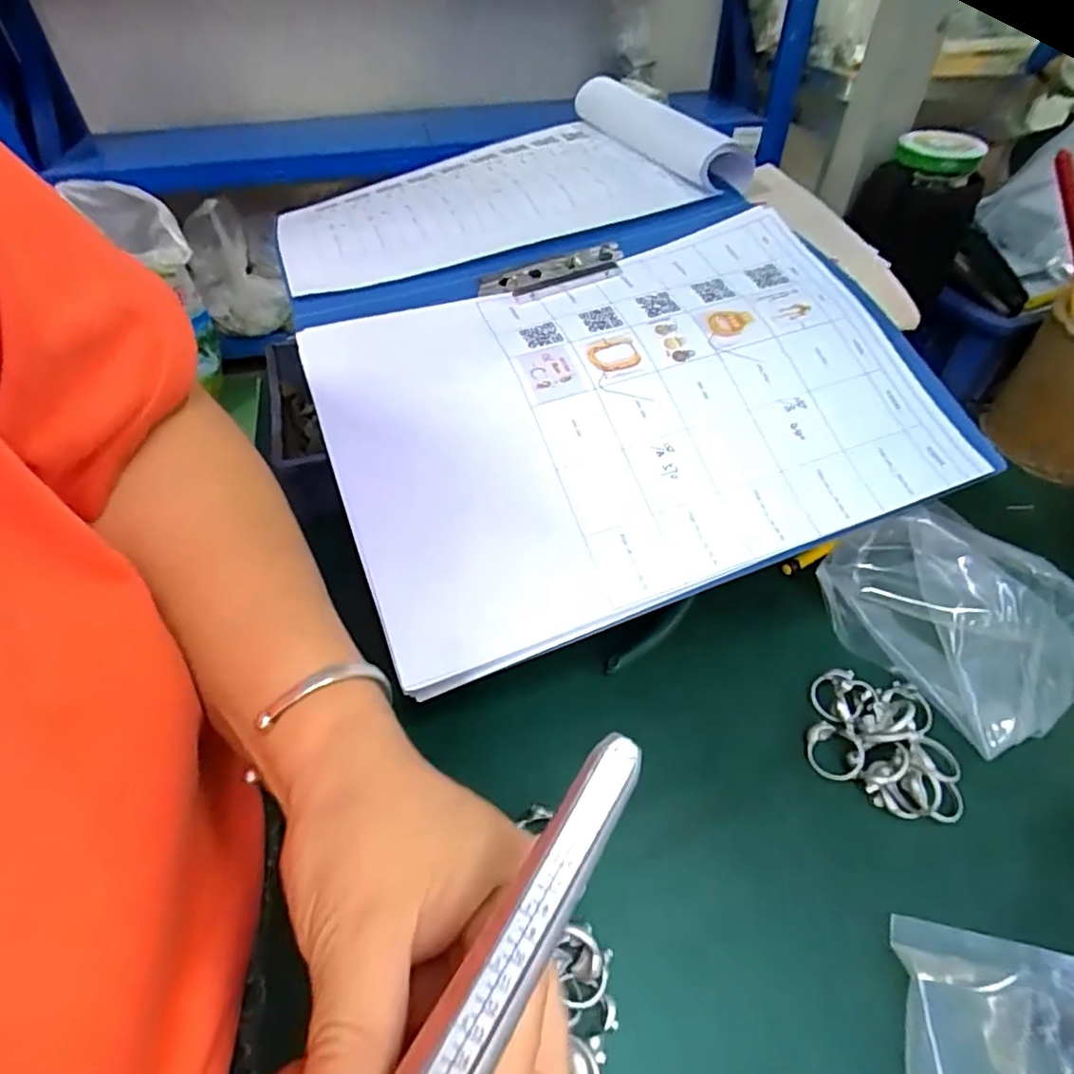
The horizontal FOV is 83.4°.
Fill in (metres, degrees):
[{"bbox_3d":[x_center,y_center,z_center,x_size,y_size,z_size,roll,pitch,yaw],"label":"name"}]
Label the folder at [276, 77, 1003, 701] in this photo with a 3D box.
[{"bbox_3d":[0.019,-0.162,0.383,0.331,0.047,0.443,-19,60,-9],"label":"folder"}]

